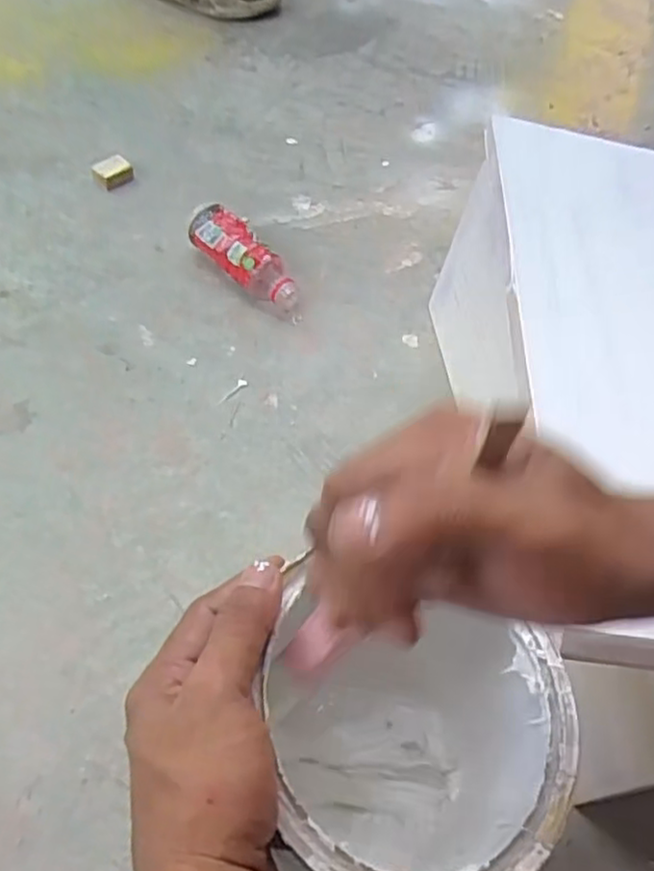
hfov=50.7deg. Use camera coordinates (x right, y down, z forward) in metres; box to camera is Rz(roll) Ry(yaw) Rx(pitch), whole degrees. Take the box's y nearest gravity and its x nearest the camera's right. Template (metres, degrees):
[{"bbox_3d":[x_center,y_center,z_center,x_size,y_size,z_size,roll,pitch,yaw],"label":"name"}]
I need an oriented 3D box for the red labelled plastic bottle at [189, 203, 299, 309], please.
[{"bbox_3d":[-0.084,-0.188,0.732,0.060,0.051,0.142,-38,66,-25],"label":"red labelled plastic bottle"}]

